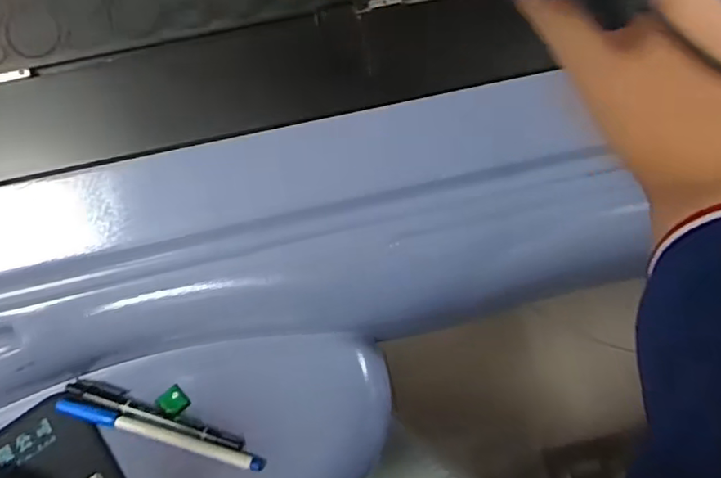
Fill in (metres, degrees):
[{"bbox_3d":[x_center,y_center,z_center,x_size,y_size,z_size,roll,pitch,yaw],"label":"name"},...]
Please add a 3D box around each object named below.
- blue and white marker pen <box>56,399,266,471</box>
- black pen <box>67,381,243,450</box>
[{"bbox_3d":[-0.147,0.144,0.427,0.158,0.010,0.013,14,67,7],"label":"blue and white marker pen"},{"bbox_3d":[-0.154,0.131,0.435,0.141,0.014,0.015,17,67,8],"label":"black pen"}]

